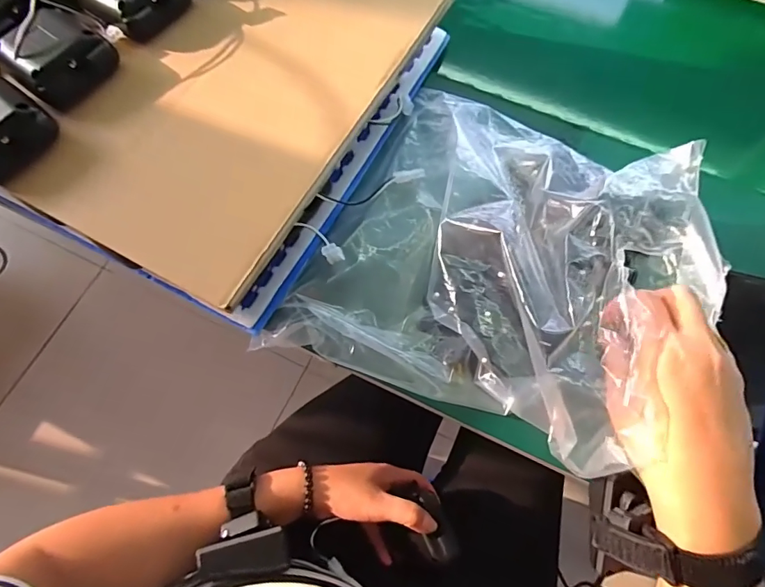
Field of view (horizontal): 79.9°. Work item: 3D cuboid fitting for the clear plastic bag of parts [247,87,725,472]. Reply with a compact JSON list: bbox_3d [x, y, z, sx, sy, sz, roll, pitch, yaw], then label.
[{"bbox_3d":[0.100,-0.029,0.328,0.276,0.089,0.254,27,72,9],"label":"clear plastic bag of parts"}]

